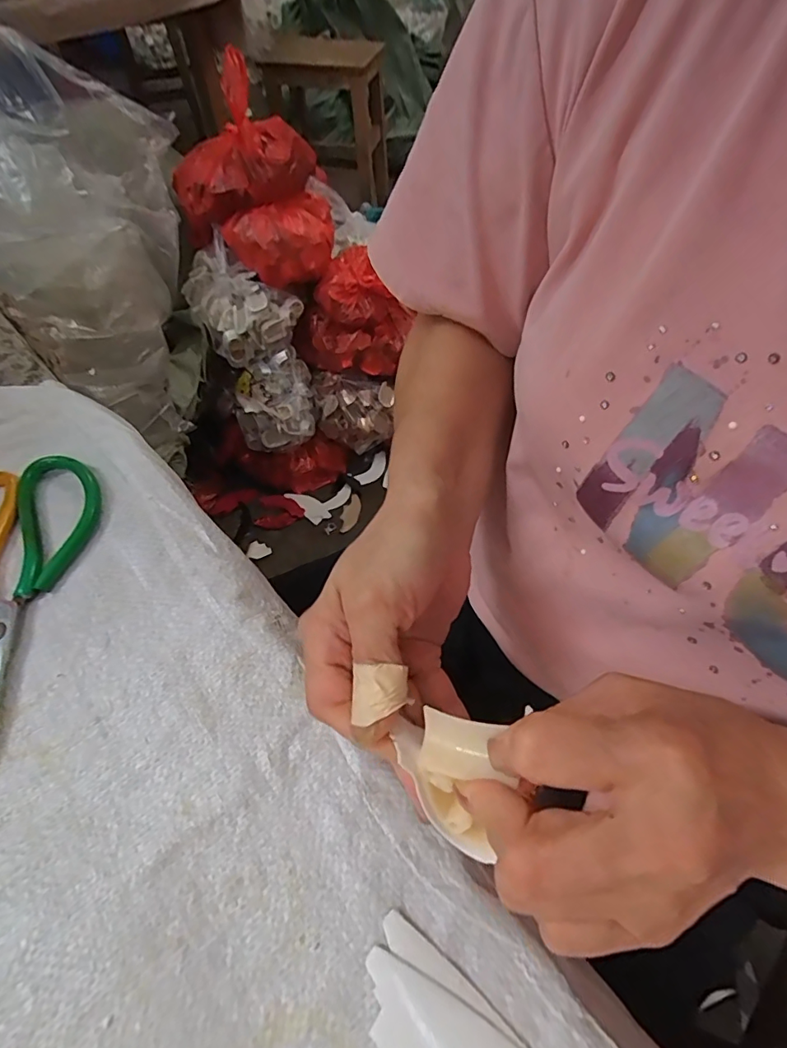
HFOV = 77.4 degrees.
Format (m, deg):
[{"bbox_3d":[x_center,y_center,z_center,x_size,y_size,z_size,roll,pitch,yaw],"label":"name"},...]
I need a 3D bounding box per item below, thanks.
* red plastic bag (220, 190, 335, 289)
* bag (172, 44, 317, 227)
[{"bbox_3d":[-0.212,-0.567,0.977,0.219,0.104,0.128,-20,60,-13],"label":"red plastic bag"},{"bbox_3d":[-0.284,-0.710,0.934,0.194,0.196,0.248,37,64,20],"label":"bag"}]

